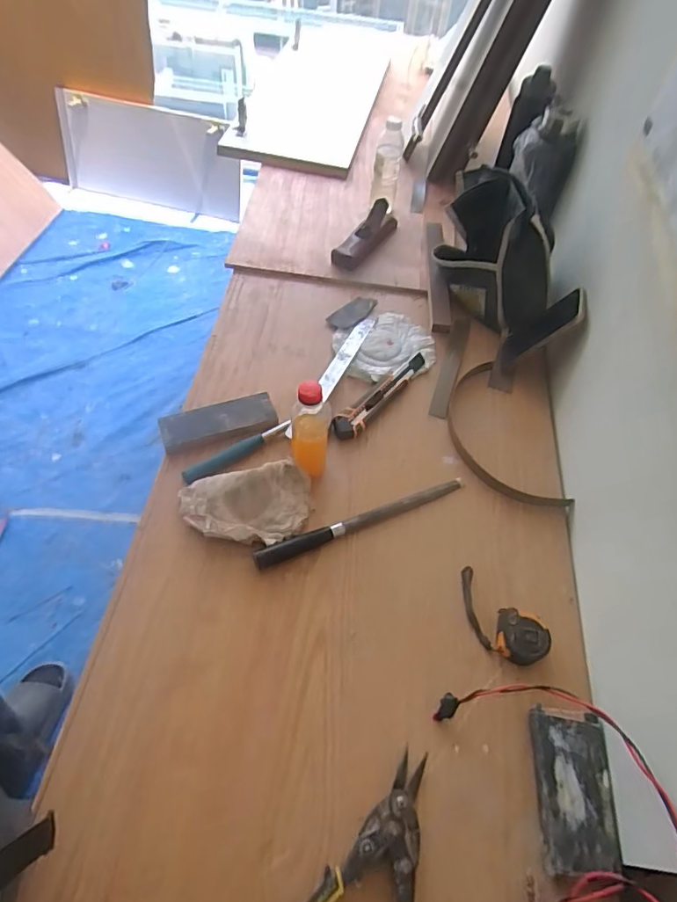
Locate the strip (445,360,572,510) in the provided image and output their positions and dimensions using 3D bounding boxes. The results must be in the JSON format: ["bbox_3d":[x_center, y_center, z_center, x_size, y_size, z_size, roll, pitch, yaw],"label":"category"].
[{"bbox_3d":[0.242,-0.020,0.831,0.119,0.020,0.278,-13,58,-12],"label":"strip"}]

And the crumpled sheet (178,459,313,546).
[{"bbox_3d":[-0.124,0.076,0.729,0.172,0.026,0.110,-11,58,-11],"label":"crumpled sheet"}]

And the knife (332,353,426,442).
[{"bbox_3d":[0.072,-0.095,0.869,0.038,0.013,0.227,36,61,19],"label":"knife"}]

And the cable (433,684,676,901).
[{"bbox_3d":[0.245,0.352,0.510,0.158,0.129,0.309,-21,60,-17],"label":"cable"}]

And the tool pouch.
[{"bbox_3d":[0.264,-0.356,0.934,0.123,0.204,0.260,-21,60,-16],"label":"tool pouch"}]

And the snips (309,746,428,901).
[{"bbox_3d":[0.041,0.414,0.512,0.138,0.035,0.218,22,58,11],"label":"snips"}]

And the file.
[{"bbox_3d":[0.039,0.095,0.739,0.321,0.015,0.026,-18,59,-15],"label":"file"}]

